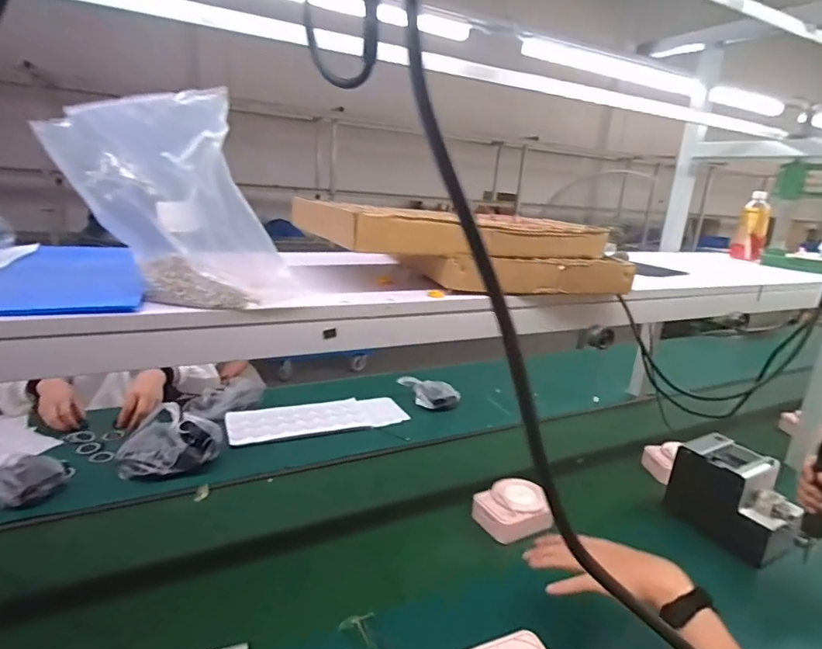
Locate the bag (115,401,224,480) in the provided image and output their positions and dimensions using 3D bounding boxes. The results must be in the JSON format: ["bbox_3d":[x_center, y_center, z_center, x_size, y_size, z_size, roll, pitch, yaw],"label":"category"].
[{"bbox_3d":[-0.508,0.239,1.013,0.186,0.091,0.148,6,16,6],"label":"bag"}]

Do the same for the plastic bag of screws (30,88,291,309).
[{"bbox_3d":[-0.233,-0.115,0.483,0.198,0.183,0.093,9,17,16],"label":"plastic bag of screws"}]

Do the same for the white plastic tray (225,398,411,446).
[{"bbox_3d":[-0.229,0.235,1.239,0.435,0.019,0.162,-2,17,-19],"label":"white plastic tray"}]

